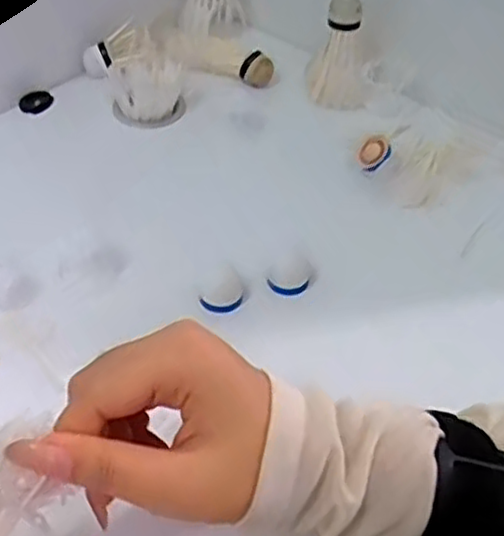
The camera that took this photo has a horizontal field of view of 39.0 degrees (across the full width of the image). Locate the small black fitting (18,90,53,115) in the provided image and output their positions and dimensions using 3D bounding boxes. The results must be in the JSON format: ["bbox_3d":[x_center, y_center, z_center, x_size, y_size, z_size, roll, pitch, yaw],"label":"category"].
[{"bbox_3d":[-0.175,-0.135,0.579,0.026,0.010,0.016,-28,51,-26],"label":"small black fitting"}]

